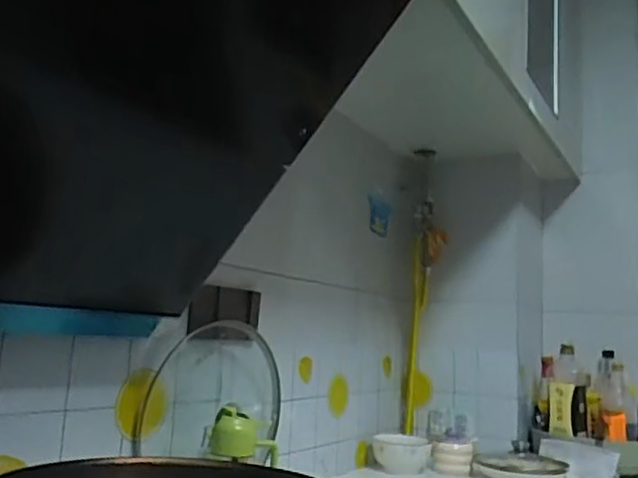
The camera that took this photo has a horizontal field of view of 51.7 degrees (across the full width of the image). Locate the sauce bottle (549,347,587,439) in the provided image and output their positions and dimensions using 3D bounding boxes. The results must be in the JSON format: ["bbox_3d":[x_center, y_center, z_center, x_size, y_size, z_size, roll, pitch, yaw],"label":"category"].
[{"bbox_3d":[0.605,0.371,1.589,0.094,0.202,0.076,0,-9,19],"label":"sauce bottle"}]

